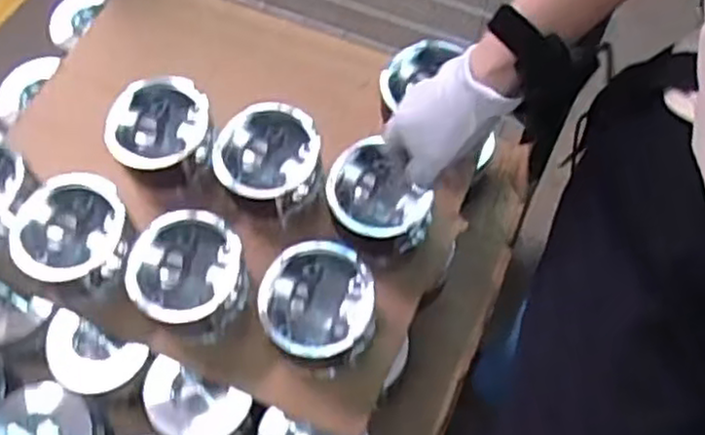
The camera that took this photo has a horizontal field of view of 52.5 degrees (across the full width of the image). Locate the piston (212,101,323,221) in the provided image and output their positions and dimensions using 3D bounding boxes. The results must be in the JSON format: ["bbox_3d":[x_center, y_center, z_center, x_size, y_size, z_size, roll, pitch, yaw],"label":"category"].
[{"bbox_3d":[-0.091,-0.052,0.797,0.110,0.097,0.110,0,63,1],"label":"piston"}]

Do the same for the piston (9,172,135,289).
[{"bbox_3d":[-0.289,0.024,0.757,0.115,0.084,0.114,-23,65,-11],"label":"piston"}]

